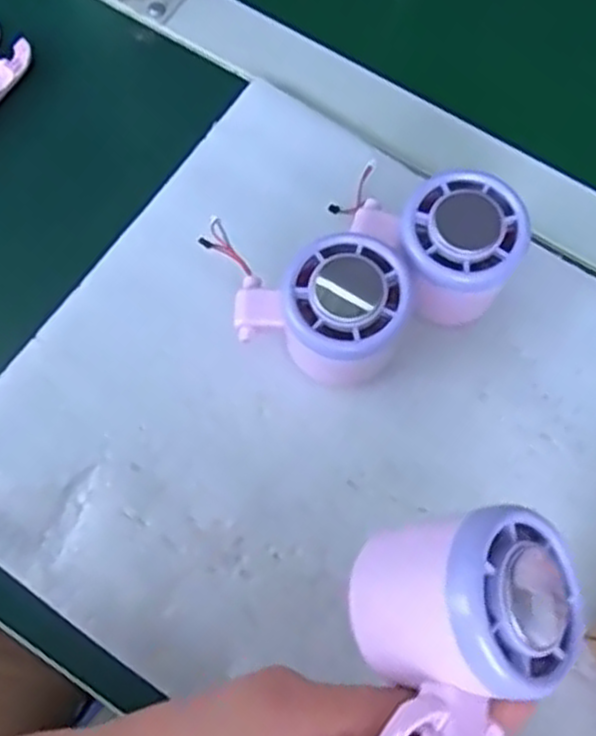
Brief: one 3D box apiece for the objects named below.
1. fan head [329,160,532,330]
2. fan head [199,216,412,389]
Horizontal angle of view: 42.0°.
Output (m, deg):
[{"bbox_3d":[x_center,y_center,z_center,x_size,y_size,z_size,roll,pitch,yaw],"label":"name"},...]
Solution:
[{"bbox_3d":[0.057,-0.061,0.362,0.090,0.055,0.064,28,74,9],"label":"fan head"},{"bbox_3d":[0.008,-0.027,0.351,0.081,0.055,0.056,7,72,2],"label":"fan head"}]

